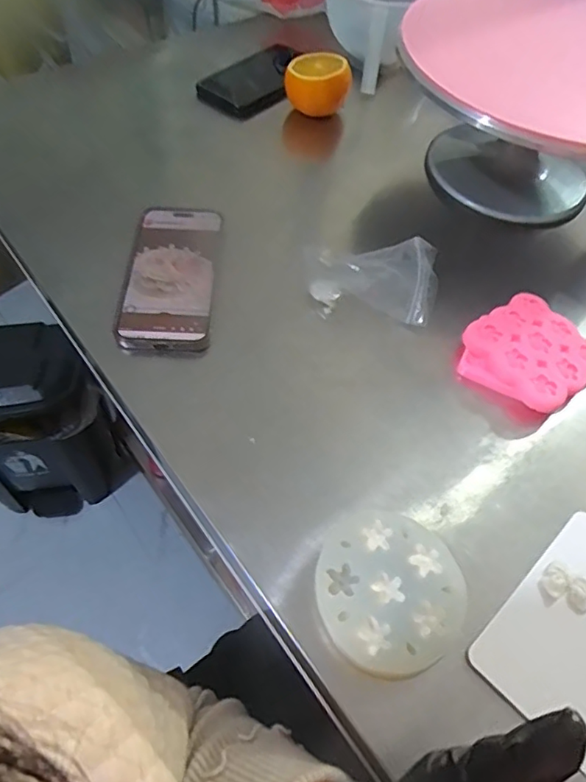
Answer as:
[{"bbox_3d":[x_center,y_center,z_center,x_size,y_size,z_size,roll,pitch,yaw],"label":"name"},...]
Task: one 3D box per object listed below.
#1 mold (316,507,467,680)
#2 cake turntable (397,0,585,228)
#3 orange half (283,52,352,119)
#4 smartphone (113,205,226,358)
[{"bbox_3d":[0.060,0.123,0.349,0.092,0.009,0.093,2,56,-3],"label":"mold"},{"bbox_3d":[0.254,-0.297,0.584,0.273,0.138,0.236,22,57,10],"label":"cake turntable"},{"bbox_3d":[0.028,-0.354,0.643,0.075,0.056,0.059,7,56,0],"label":"orange half"},{"bbox_3d":[-0.107,-0.102,0.493,0.075,0.018,0.157,2,58,-2],"label":"smartphone"}]

